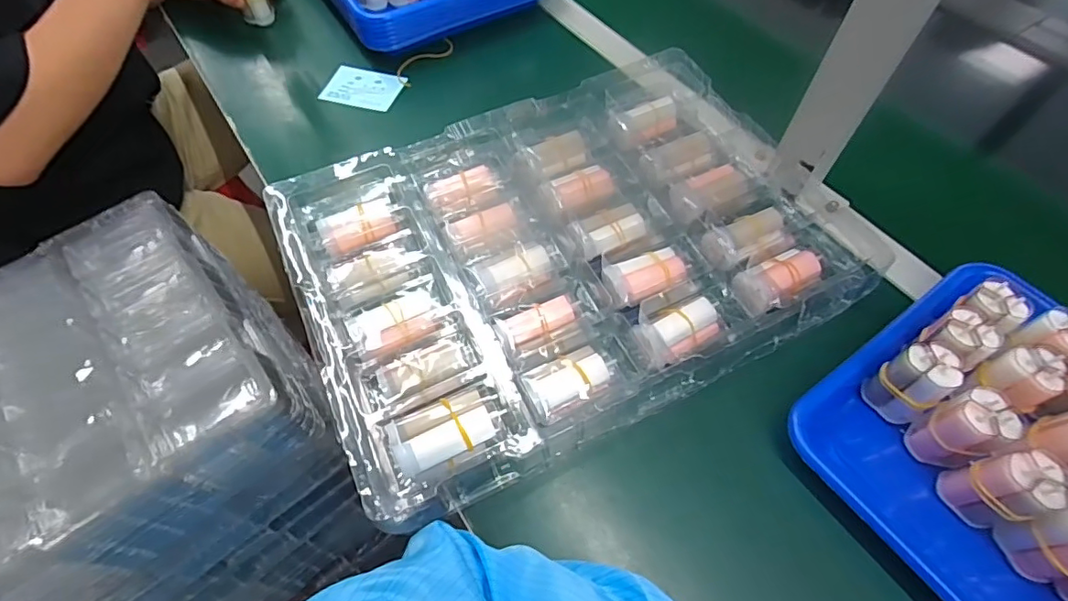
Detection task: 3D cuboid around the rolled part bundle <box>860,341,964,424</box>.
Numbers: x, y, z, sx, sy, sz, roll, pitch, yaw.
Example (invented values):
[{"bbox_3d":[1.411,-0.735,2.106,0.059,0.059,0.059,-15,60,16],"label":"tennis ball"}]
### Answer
[{"bbox_3d":[0.261,0.056,0.363,0.031,0.062,0.036,-26,62,-18],"label":"rolled part bundle"}]

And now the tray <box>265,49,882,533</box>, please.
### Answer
[{"bbox_3d":[0.037,-0.052,0.436,0.440,0.064,0.294,-21,61,-16],"label":"tray"}]

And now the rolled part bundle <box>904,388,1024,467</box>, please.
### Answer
[{"bbox_3d":[0.276,0.086,0.345,0.026,0.069,0.034,-22,61,-16],"label":"rolled part bundle"}]

